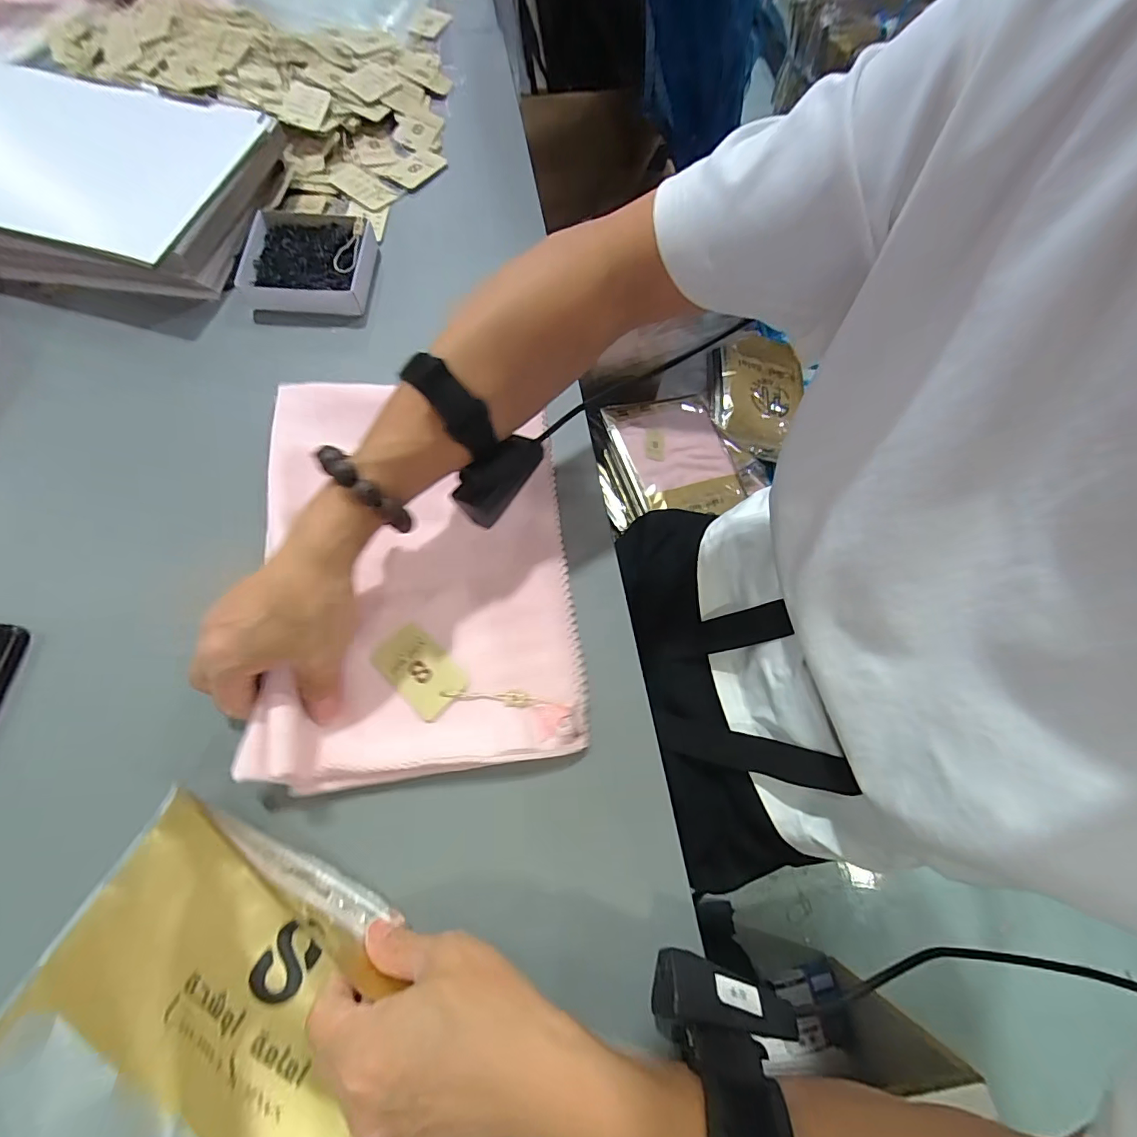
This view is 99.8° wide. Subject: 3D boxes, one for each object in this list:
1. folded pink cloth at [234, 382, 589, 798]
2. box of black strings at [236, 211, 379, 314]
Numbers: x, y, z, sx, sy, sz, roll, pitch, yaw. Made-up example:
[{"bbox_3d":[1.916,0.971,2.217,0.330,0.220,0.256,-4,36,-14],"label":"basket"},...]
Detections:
[{"bbox_3d":[-0.111,-0.014,0.348,0.215,0.042,0.304,-7,73,-5],"label":"folded pink cloth"},{"bbox_3d":[-0.250,-0.293,0.456,0.113,0.029,0.102,3,69,-1],"label":"box of black strings"}]

